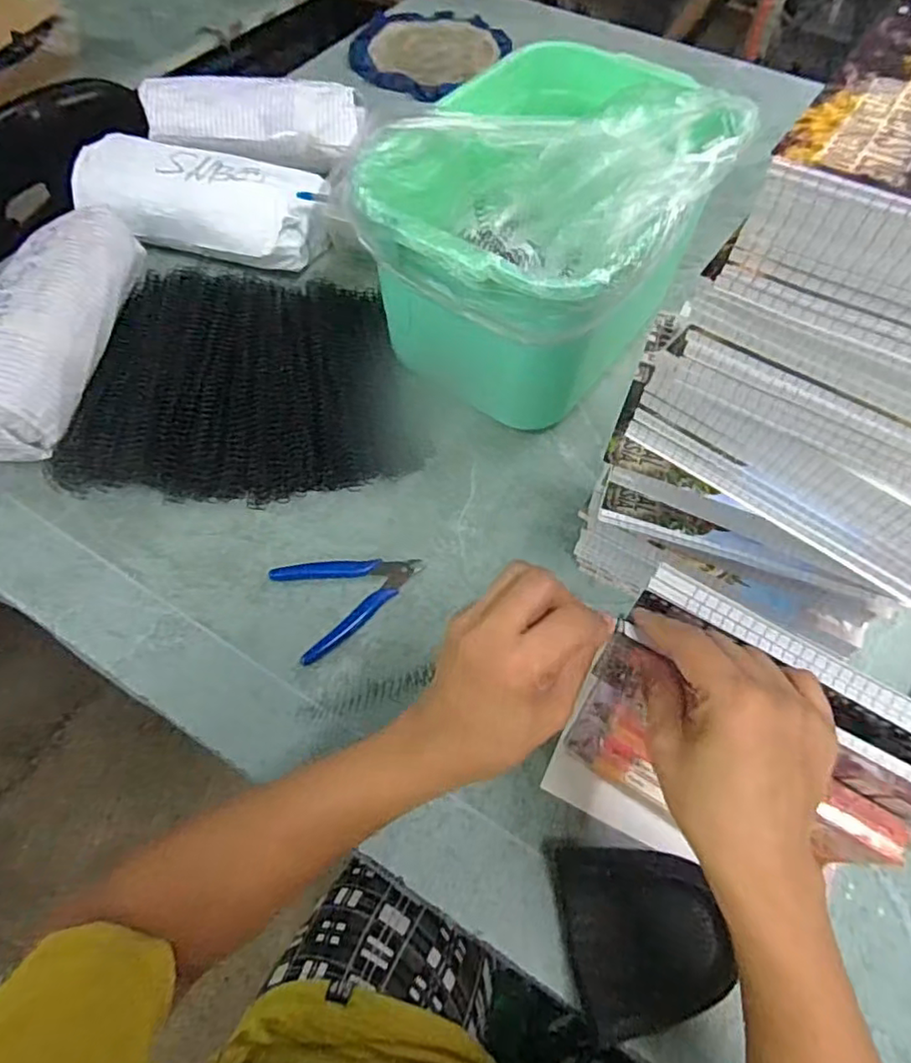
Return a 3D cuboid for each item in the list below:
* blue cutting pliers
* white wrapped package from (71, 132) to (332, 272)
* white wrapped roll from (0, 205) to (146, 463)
[{"bbox_3d":[-0.085,0.047,0.519,0.115,0.008,0.089,-23,63,-13],"label":"blue cutting pliers"},{"bbox_3d":[-0.293,-0.373,0.709,0.305,0.072,0.099,15,61,7],"label":"white wrapped package"},{"bbox_3d":[-0.394,-0.197,0.619,0.117,0.087,0.266,8,61,4],"label":"white wrapped roll"}]

